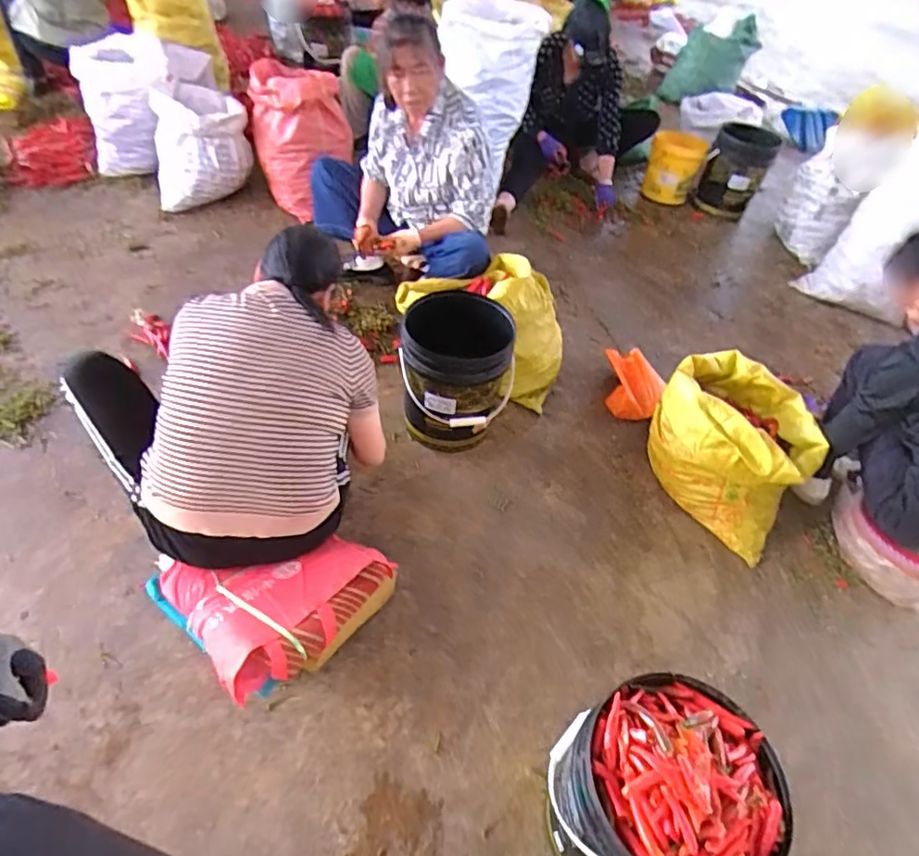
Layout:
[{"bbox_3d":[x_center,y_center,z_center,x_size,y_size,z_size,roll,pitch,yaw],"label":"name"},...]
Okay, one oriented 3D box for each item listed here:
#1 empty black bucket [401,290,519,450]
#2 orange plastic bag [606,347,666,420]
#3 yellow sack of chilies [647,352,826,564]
[{"bbox_3d":[-0.007,-0.141,1.709,0.311,0.412,0.283,3,48,-3],"label":"empty black bucket"},{"bbox_3d":[0.558,-0.130,1.912,0.153,0.145,0.212,0,47,-9],"label":"orange plastic bag"},{"bbox_3d":[0.739,0.054,1.634,0.418,0.354,0.310,35,51,22],"label":"yellow sack of chilies"}]

